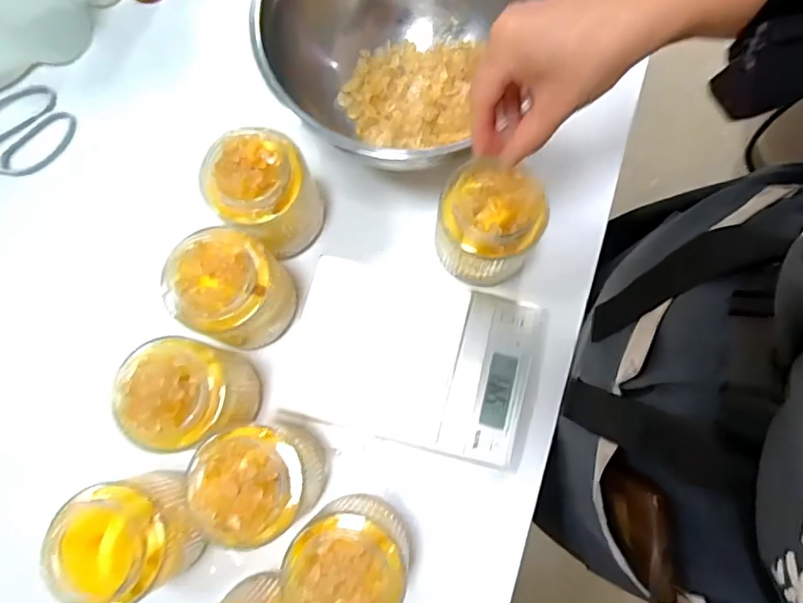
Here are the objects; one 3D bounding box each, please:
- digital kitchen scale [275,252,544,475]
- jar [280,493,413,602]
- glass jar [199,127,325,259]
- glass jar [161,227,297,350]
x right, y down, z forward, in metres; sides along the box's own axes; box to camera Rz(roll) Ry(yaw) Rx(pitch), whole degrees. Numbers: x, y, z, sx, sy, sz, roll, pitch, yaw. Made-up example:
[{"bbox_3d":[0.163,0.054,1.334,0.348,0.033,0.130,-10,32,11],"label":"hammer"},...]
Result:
[{"bbox_3d":[0.007,0.048,0.468,0.206,0.022,0.148,14,79,4],"label":"digital kitchen scale"},{"bbox_3d":[-0.037,0.194,0.393,0.083,0.101,0.076,0,78,1],"label":"jar"},{"bbox_3d":[-0.117,-0.092,0.460,0.078,0.102,0.081,0,78,1],"label":"glass jar"},{"bbox_3d":[-0.138,-0.008,0.440,0.080,0.097,0.083,0,78,1],"label":"glass jar"}]

